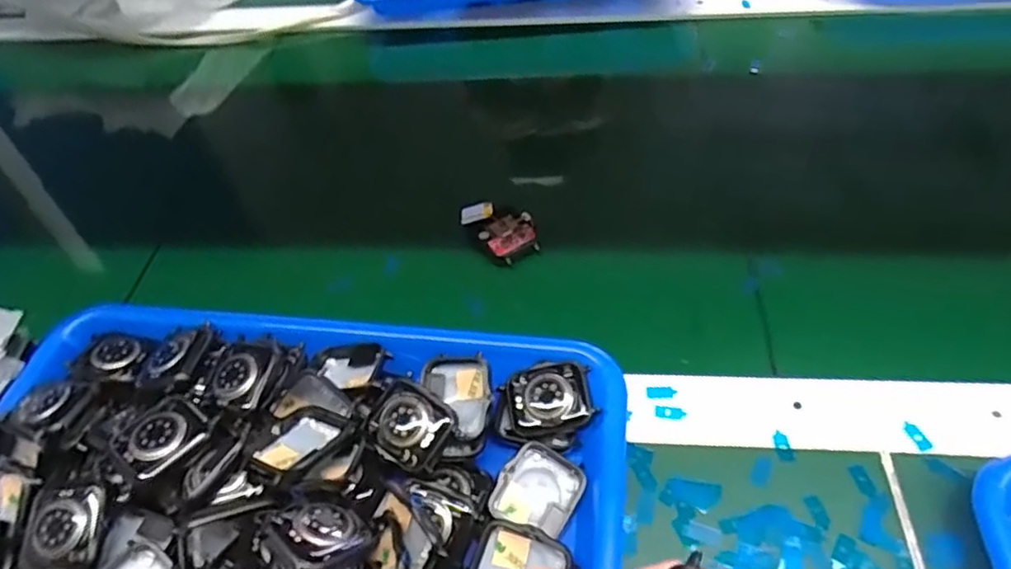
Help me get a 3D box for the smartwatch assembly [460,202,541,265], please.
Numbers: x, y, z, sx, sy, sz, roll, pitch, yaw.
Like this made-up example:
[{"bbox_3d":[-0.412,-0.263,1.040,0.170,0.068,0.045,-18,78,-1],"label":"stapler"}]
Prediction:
[{"bbox_3d":[-0.002,-0.037,0.445,0.037,0.014,0.055,-34,56,-21],"label":"smartwatch assembly"}]

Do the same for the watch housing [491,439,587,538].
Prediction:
[{"bbox_3d":[0.016,0.100,0.315,0.037,0.016,0.038,21,56,21],"label":"watch housing"}]

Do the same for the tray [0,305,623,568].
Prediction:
[{"bbox_3d":[-0.117,0.121,0.294,0.321,0.054,0.243,4,52,9],"label":"tray"}]

